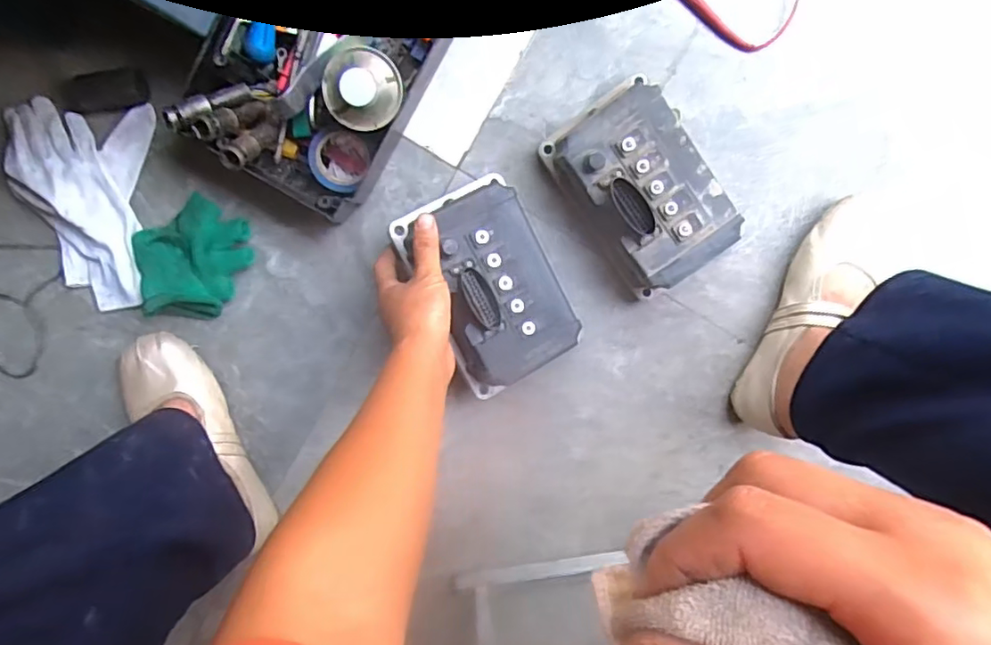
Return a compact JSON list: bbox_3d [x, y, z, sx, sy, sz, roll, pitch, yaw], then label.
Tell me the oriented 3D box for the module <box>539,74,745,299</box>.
[{"bbox_3d":[0.139,-0.124,0.555,0.112,0.075,0.182,-36,97,5],"label":"module"}]

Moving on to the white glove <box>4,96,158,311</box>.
[{"bbox_3d":[-0.405,-0.112,0.569,0.127,0.046,0.198,6,99,-2],"label":"white glove"}]

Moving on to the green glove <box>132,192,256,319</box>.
[{"bbox_3d":[-0.307,-0.060,0.585,0.102,0.044,0.127,29,97,-5],"label":"green glove"}]

